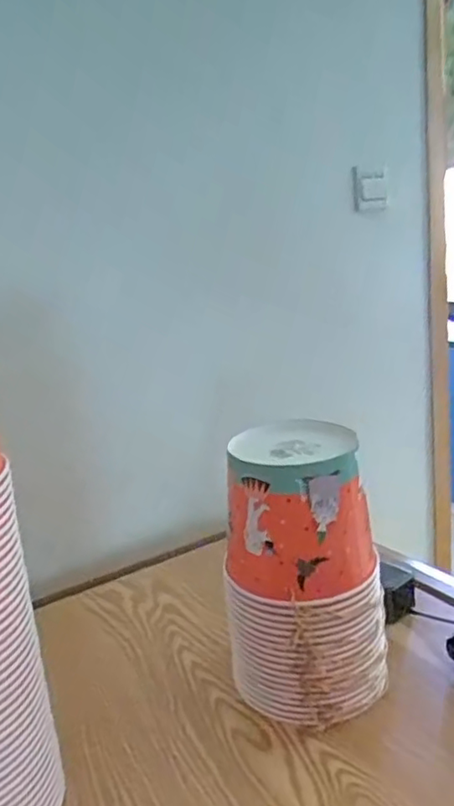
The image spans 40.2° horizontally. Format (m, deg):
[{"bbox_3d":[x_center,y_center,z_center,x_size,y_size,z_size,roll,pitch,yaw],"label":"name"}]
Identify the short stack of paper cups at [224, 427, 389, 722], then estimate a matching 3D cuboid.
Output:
[{"bbox_3d":[0.077,0.170,0.632,0.151,0.270,0.133,-4,14,5],"label":"short stack of paper cups"}]

